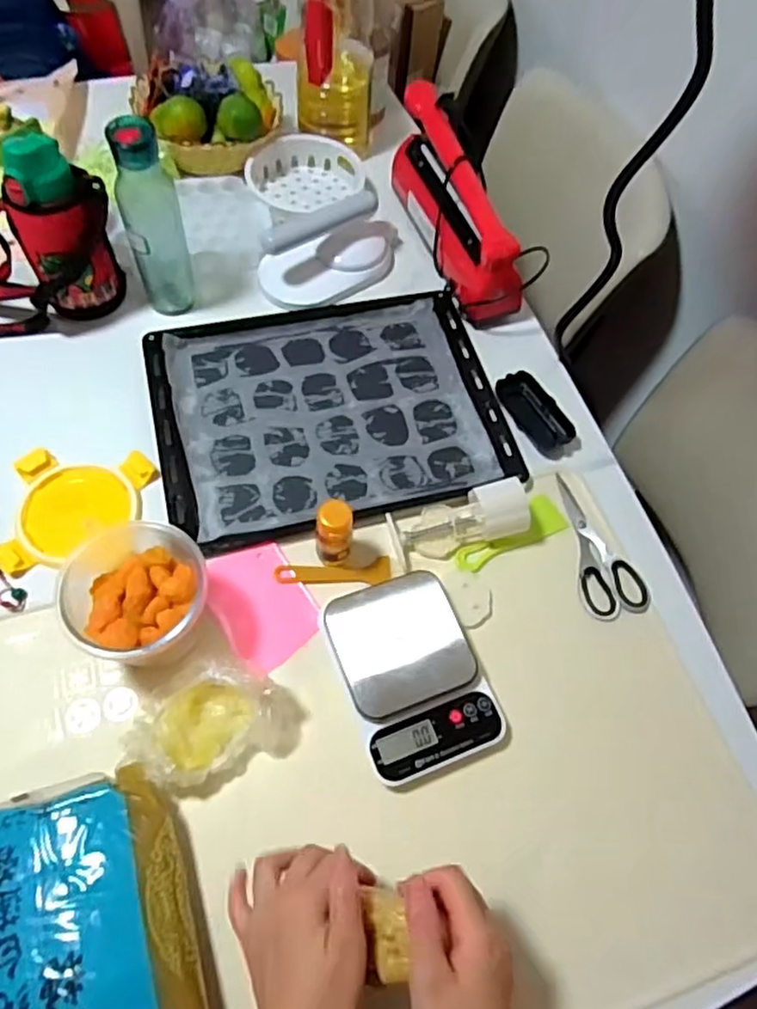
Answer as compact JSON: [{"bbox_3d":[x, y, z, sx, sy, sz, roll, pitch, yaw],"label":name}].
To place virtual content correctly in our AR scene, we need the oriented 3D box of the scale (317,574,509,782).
[{"bbox_3d":[0.033,0.160,0.640,0.132,0.035,0.180,-18,67,-12],"label":"scale"}]

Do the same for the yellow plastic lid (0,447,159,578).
[{"bbox_3d":[-0.319,0.005,0.704,0.138,0.010,0.139,3,64,-2],"label":"yellow plastic lid"}]

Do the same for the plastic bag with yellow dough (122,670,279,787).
[{"bbox_3d":[-0.150,0.198,0.590,0.104,0.063,0.110,25,63,8],"label":"plastic bag with yellow dough"}]

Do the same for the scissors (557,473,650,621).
[{"bbox_3d":[0.245,0.042,0.735,0.071,0.006,0.170,-5,65,-6],"label":"scissors"}]

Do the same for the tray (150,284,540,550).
[{"bbox_3d":[-0.055,-0.118,0.791,0.395,0.033,0.309,-13,66,-10],"label":"tray"}]

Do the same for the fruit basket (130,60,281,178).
[{"bbox_3d":[-0.238,-0.556,0.952,0.205,0.099,0.152,-14,65,-12],"label":"fruit basket"}]

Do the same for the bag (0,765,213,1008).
[{"bbox_3d":[-0.240,0.344,0.504,0.194,0.070,0.240,-15,64,-13],"label":"bag"}]

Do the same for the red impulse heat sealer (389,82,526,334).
[{"bbox_3d":[0.103,-0.397,0.871,0.068,0.142,0.292,-18,65,-13],"label":"red impulse heat sealer"}]

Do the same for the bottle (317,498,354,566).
[{"bbox_3d":[-0.044,0.031,0.667,0.034,0.094,0.034,2,62,-4],"label":"bottle"}]

